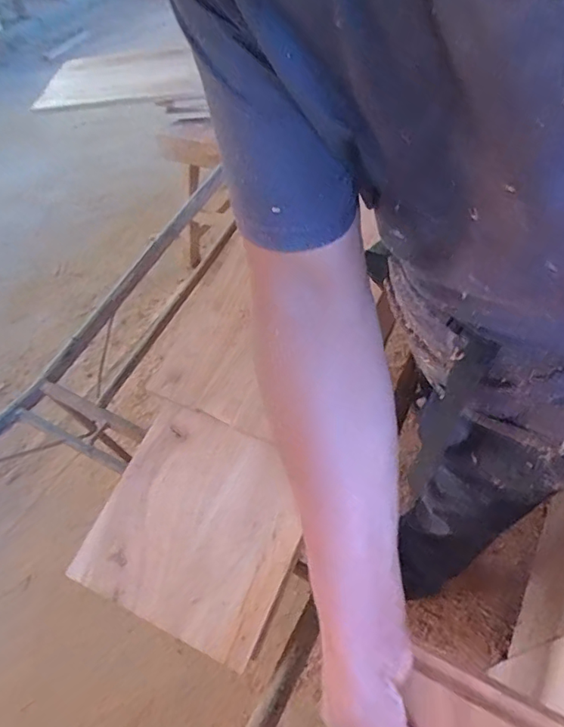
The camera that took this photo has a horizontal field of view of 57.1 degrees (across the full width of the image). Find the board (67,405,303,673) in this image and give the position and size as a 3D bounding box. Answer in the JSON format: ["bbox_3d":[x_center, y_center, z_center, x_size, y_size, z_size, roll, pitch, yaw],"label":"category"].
[{"bbox_3d":[-0.122,0.232,0.761,0.284,0.017,0.286,20,66,15],"label":"board"}]

